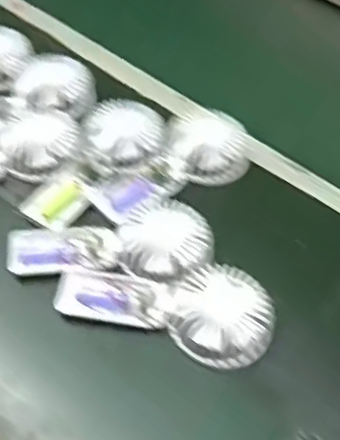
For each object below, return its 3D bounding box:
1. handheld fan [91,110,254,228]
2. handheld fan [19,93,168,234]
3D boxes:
[{"bbox_3d":[-0.001,-0.060,0.633,0.175,0.036,0.081,-26,59,-24],"label":"handheld fan"},{"bbox_3d":[-0.082,-0.062,0.633,0.088,0.031,0.184,36,56,20],"label":"handheld fan"}]

